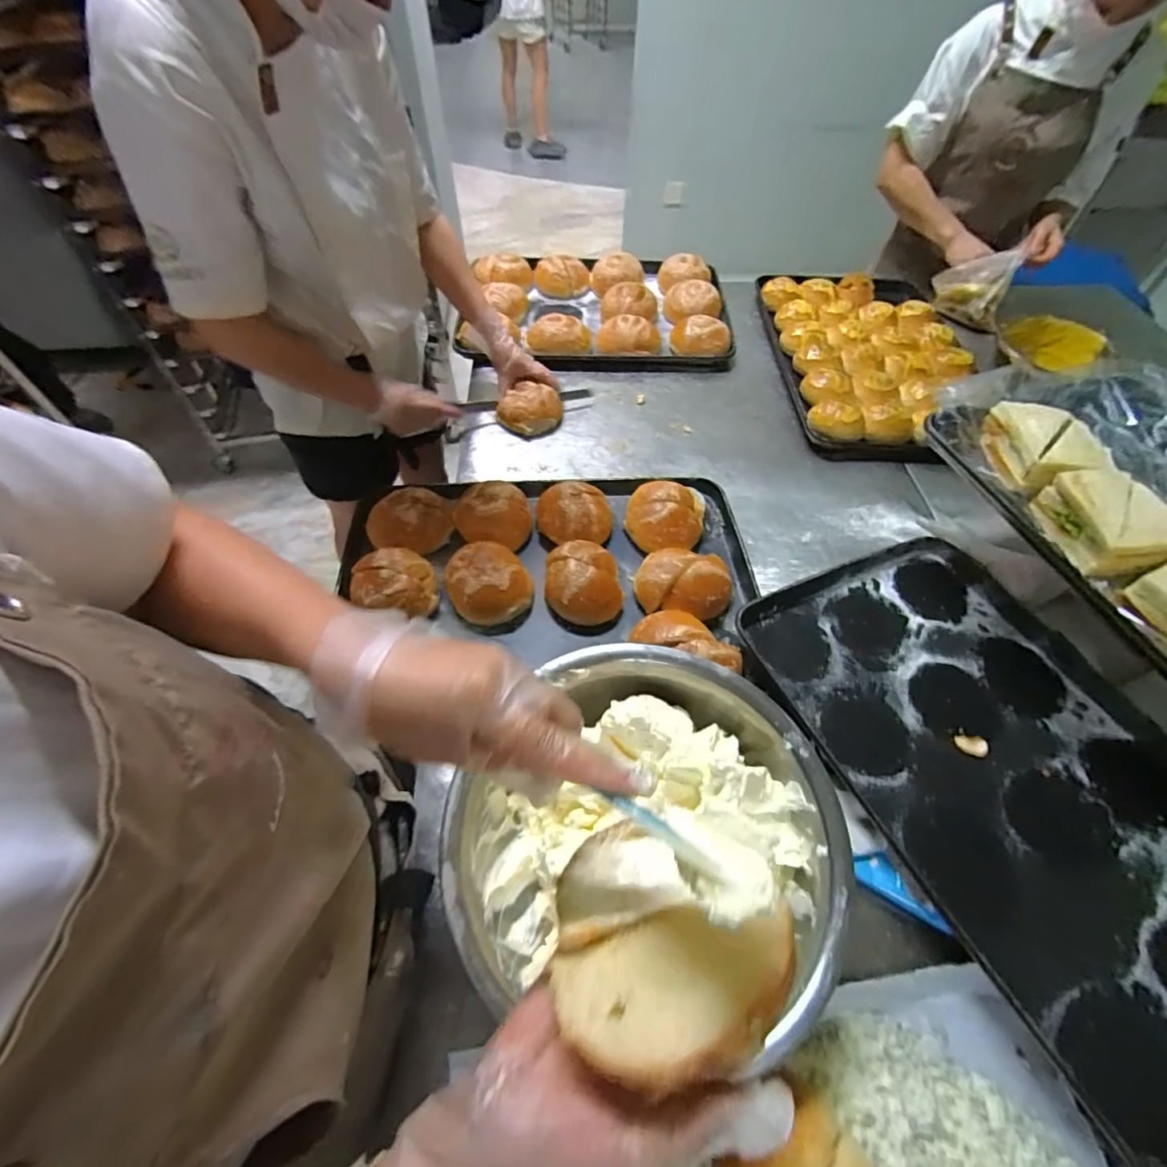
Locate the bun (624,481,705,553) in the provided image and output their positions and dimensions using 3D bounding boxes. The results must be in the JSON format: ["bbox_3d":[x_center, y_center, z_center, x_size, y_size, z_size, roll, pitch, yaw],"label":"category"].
[{"bbox_3d":[0.131,-0.110,0.825,0.120,0.055,0.137,13,56,6],"label":"bun"}]

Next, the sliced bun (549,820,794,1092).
[{"bbox_3d":[0.047,0.183,0.262,0.112,0.054,0.112,-21,28,12],"label":"sliced bun"}]

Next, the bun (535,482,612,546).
[{"bbox_3d":[-0.015,-0.107,0.823,0.119,0.063,0.114,5,56,0],"label":"bun"}]

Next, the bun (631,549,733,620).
[{"bbox_3d":[0.145,-0.001,0.747,0.136,0.056,0.105,22,57,11],"label":"bun"}]

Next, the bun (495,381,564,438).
[{"bbox_3d":[-0.098,-0.331,0.978,0.108,0.056,0.099,26,58,14],"label":"bun"}]

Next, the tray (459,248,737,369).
[{"bbox_3d":[0.022,-0.619,1.159,0.579,0.079,0.385,-1,56,-4],"label":"tray"}]

